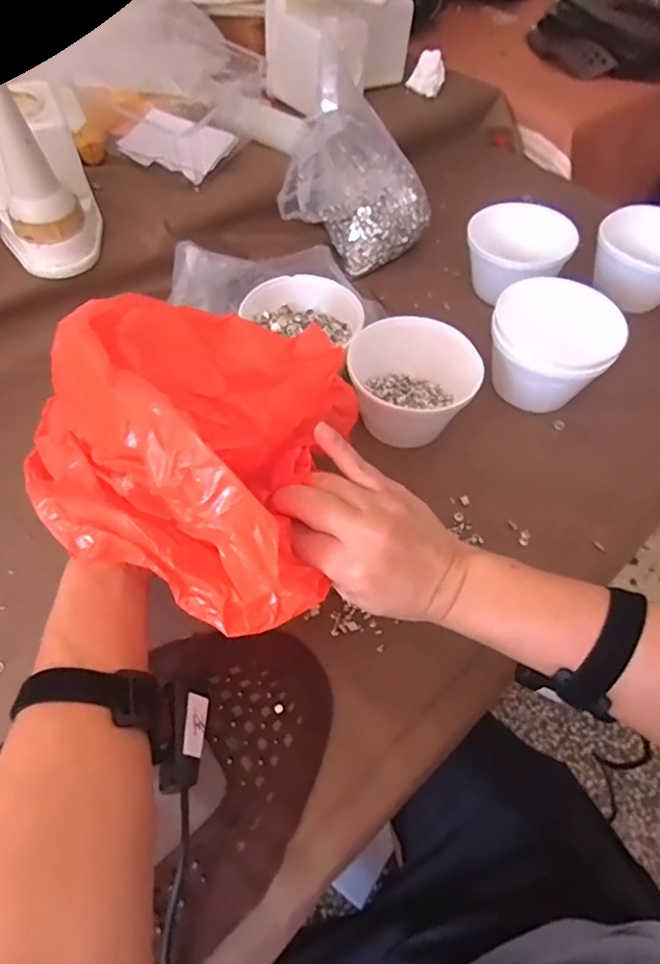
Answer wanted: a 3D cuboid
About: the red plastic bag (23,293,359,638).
[{"bbox_3d":[-0.096,-0.028,0.378,0.206,0.124,0.201,5,54,1],"label":"red plastic bag"}]

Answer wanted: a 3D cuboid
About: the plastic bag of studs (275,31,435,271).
[{"bbox_3d":[0.040,-0.383,0.696,0.164,0.191,0.156,14,55,7],"label":"plastic bag of studs"}]

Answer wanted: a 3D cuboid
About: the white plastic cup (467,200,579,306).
[{"bbox_3d":[0.227,-0.275,0.693,0.124,0.081,0.095,23,57,13],"label":"white plastic cup"}]

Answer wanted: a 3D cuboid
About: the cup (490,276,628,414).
[{"bbox_3d":[0.230,-0.140,0.596,0.122,0.093,0.114,1,54,-2],"label":"cup"}]

